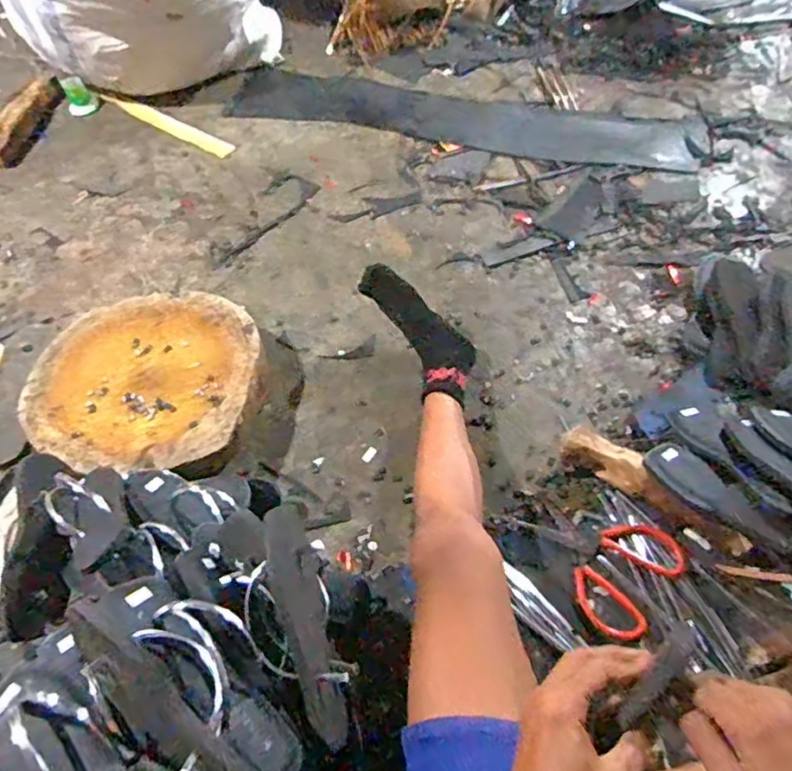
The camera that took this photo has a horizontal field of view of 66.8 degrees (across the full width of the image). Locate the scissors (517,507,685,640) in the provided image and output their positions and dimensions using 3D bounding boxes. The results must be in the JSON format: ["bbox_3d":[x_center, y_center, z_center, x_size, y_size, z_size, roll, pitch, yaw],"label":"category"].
[{"bbox_3d":[0.280,0.220,0.781,0.146,0.008,0.184,-28,54,-9],"label":"scissors"}]

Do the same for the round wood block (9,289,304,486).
[{"bbox_3d":[-0.367,0.003,0.958,0.409,0.095,0.329,1,58,5],"label":"round wood block"}]

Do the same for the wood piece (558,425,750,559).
[{"bbox_3d":[0.346,0.141,0.825,0.257,0.057,0.052,31,65,21],"label":"wood piece"}]

